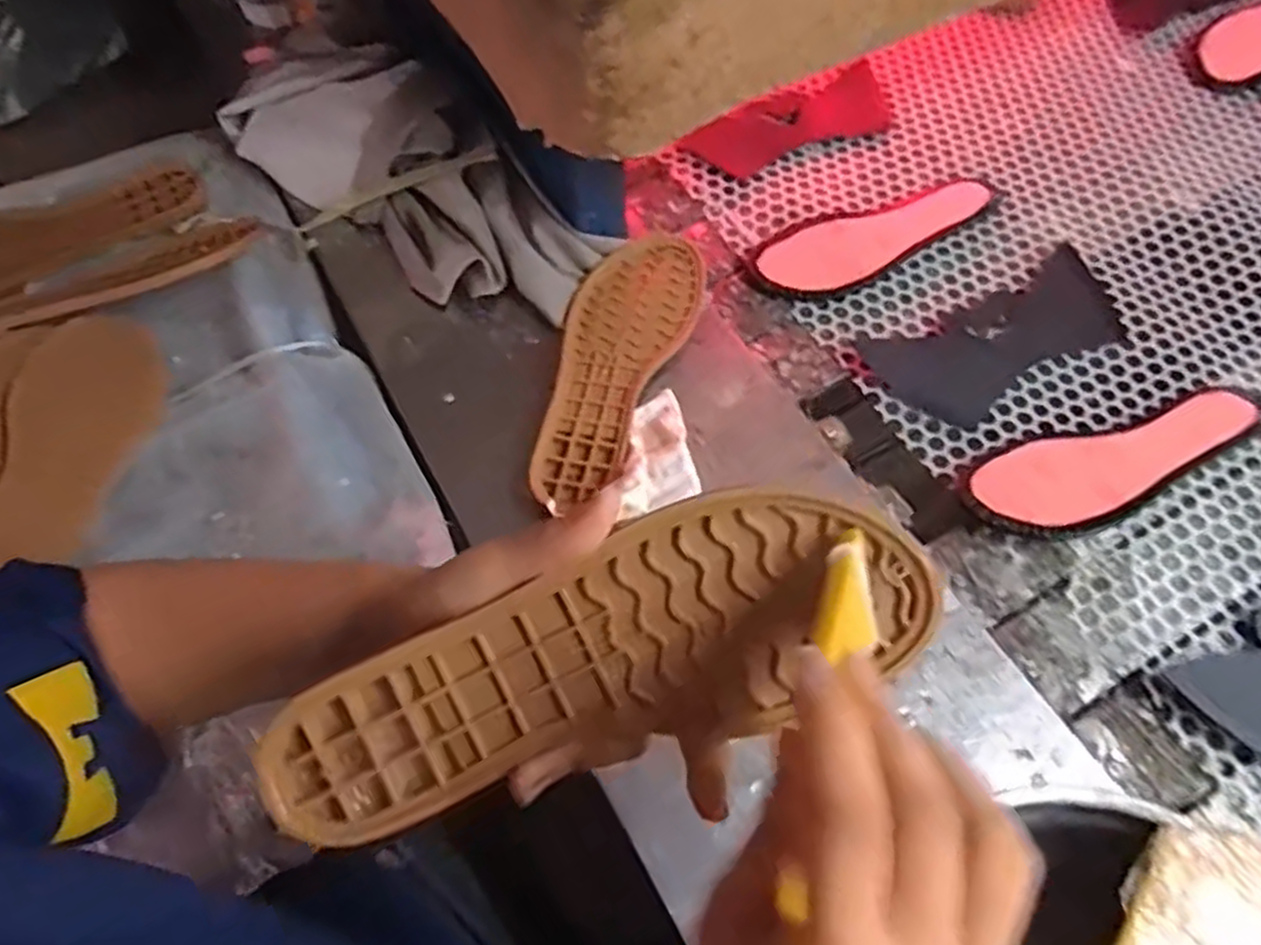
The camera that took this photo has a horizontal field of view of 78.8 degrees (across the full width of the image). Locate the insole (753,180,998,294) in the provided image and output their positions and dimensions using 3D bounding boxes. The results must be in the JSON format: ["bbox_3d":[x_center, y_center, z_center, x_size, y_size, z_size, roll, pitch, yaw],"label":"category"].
[{"bbox_3d":[0.205,-0.203,0.640,0.218,0.009,0.077,-30,64,-13],"label":"insole"}]

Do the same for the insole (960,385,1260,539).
[{"bbox_3d":[0.333,-0.015,0.528,0.221,0.019,0.075,-27,64,-11],"label":"insole"}]

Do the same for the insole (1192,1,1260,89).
[{"bbox_3d":[0.625,-0.437,0.754,0.206,0.007,0.076,-36,66,-16],"label":"insole"}]

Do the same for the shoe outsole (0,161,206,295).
[{"bbox_3d":[-0.461,-0.197,0.613,0.226,0.014,0.078,-25,63,-12],"label":"shoe outsole"}]

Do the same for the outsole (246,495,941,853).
[{"bbox_3d":[-0.011,0.066,0.270,0.232,0.010,0.076,-21,92,-3],"label":"outsole"}]

